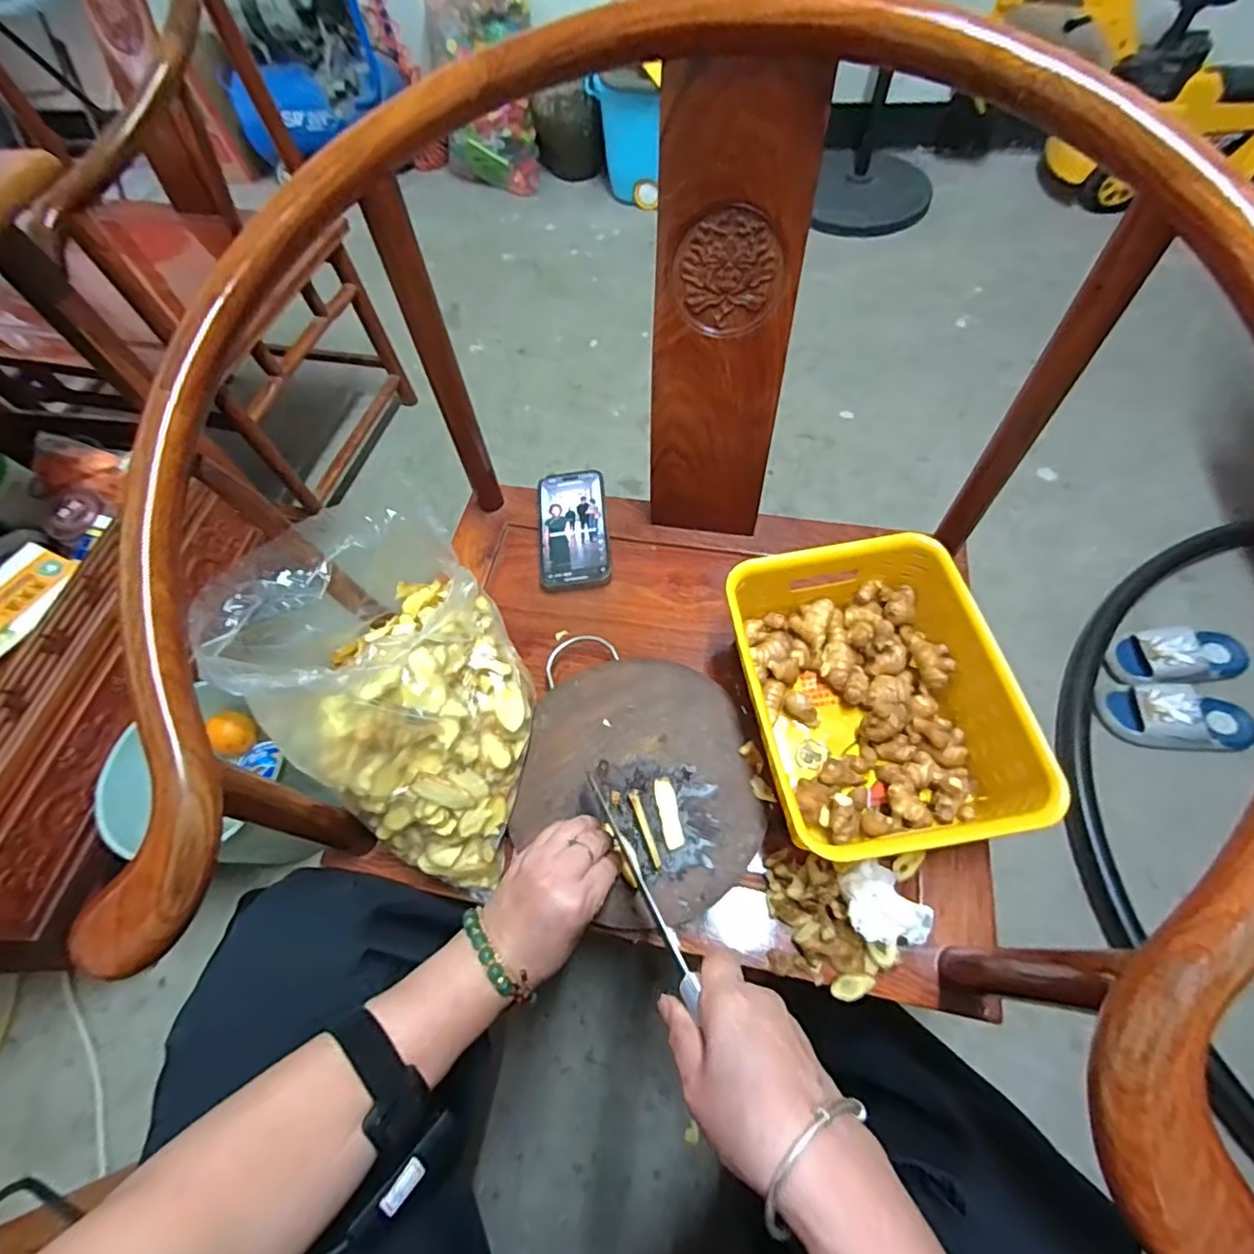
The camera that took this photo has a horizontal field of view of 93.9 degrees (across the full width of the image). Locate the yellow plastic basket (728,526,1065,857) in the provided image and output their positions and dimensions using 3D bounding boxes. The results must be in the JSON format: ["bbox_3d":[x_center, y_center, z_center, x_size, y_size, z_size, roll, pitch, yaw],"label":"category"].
[{"bbox_3d":[0.207,0.061,0.518,0.201,0.102,0.255,-10,62,-3],"label":"yellow plastic basket"}]

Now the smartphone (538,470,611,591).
[{"bbox_3d":[-0.062,-0.116,0.685,0.078,0.017,0.162,-5,62,0],"label":"smartphone"}]

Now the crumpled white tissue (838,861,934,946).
[{"bbox_3d":[0.203,0.219,0.465,0.061,0.029,0.058,-4,62,1],"label":"crumpled white tissue"}]

